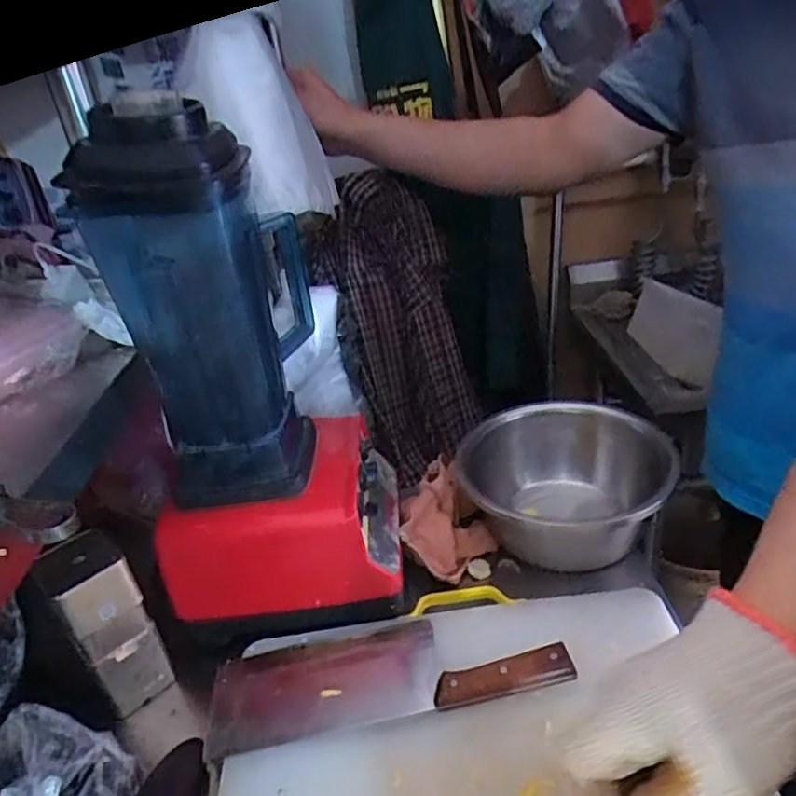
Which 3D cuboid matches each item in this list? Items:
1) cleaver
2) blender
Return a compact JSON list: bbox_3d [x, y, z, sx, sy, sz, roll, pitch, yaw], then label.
[{"bbox_3d":[-0.013,0.239,0.556,0.305,0.026,0.099,-9,28,-3],"label":"cleaver"},{"bbox_3d":[-0.127,-0.034,0.576,0.197,0.433,0.206,-7,28,0],"label":"blender"}]

